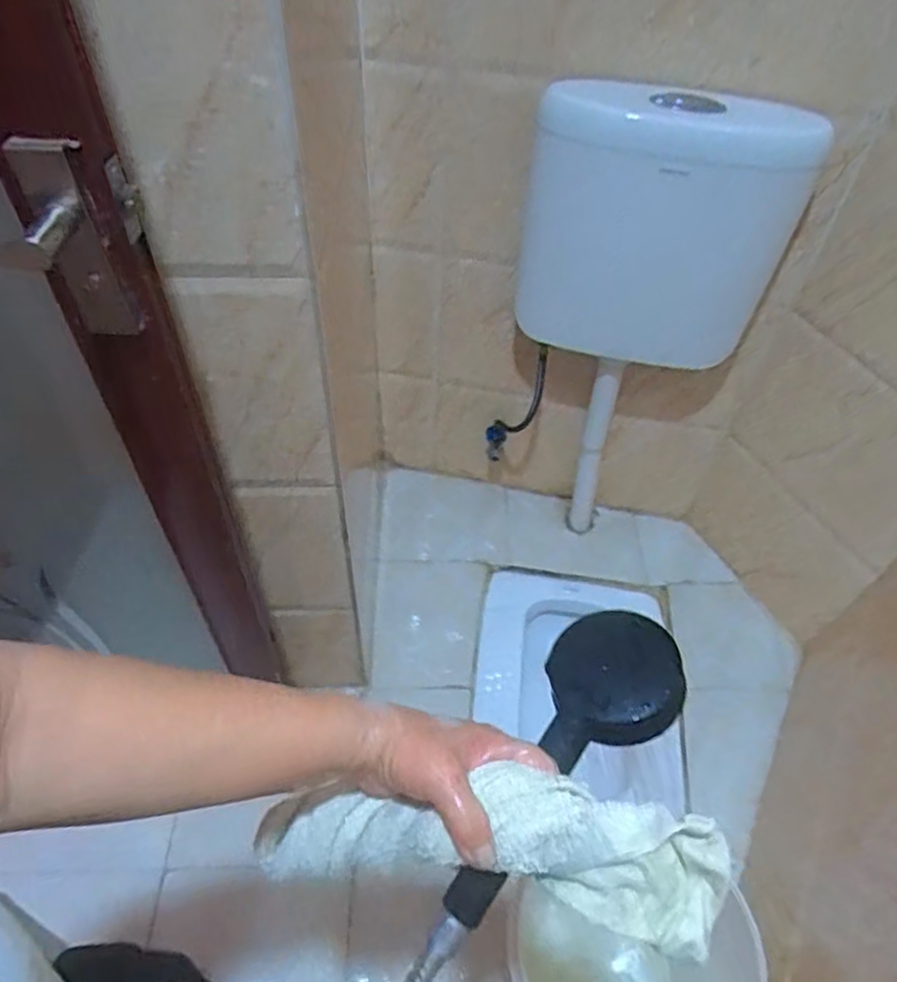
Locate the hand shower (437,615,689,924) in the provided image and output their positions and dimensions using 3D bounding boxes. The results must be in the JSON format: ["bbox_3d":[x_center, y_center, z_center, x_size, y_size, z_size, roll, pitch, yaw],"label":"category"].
[{"bbox_3d":[0.068,0.165,0.425,0.080,0.035,0.211,33,77,23],"label":"hand shower"}]

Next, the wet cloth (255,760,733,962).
[{"bbox_3d":[0.003,0.202,0.393,0.291,0.062,0.069,-12,45,28],"label":"wet cloth"}]

